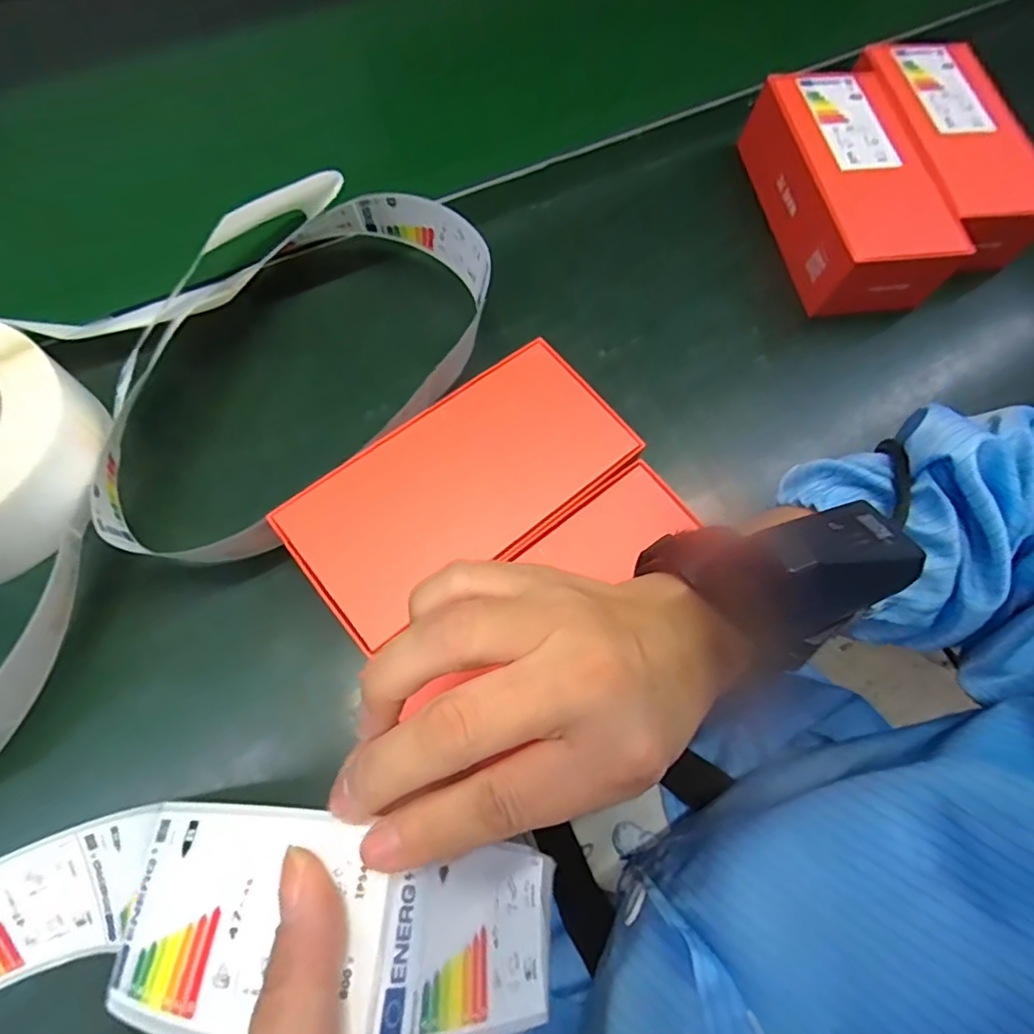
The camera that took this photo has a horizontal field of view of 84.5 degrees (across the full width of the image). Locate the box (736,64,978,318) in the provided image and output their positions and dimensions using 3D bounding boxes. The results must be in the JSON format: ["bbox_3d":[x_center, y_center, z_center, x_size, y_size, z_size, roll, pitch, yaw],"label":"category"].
[{"bbox_3d":[0.246,-0.241,0.431,0.091,0.069,0.198,-9,68,-7],"label":"box"}]

